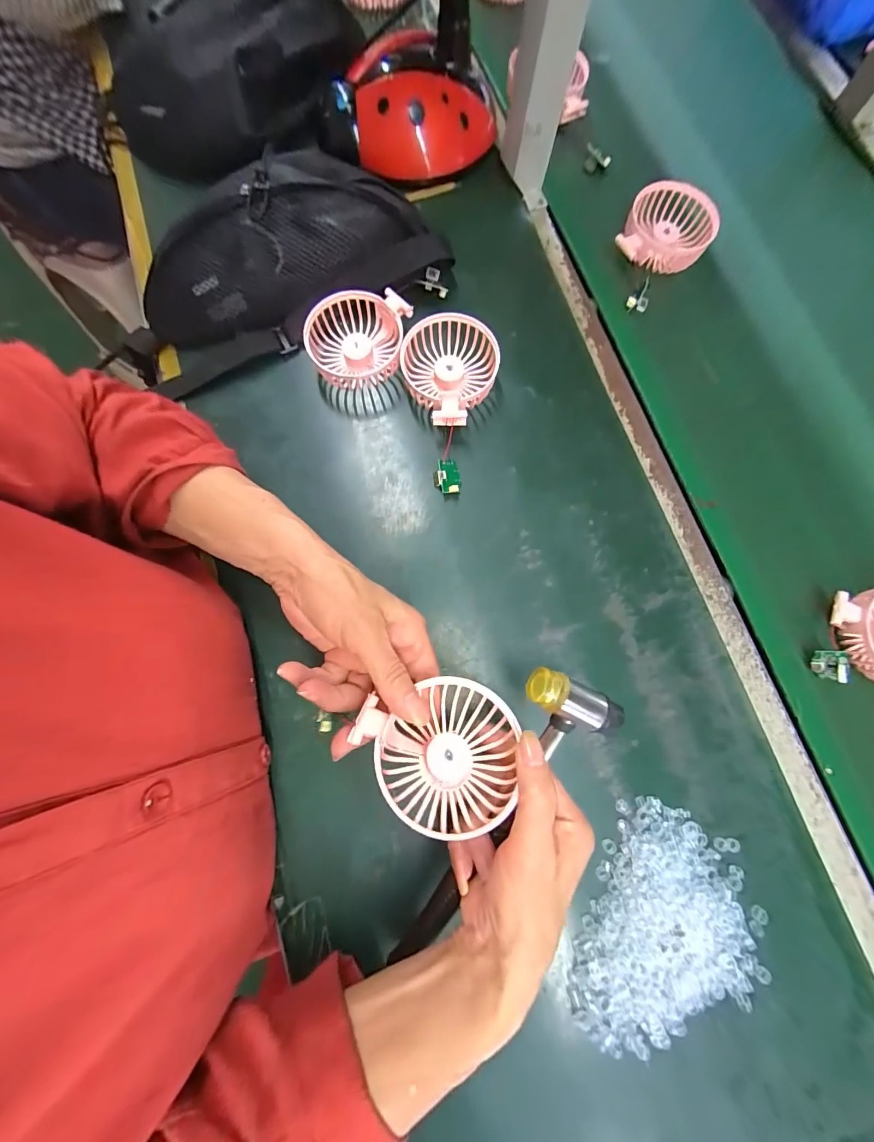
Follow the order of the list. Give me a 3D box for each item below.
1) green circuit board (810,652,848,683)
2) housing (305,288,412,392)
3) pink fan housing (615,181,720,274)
[{"bbox_3d":[0.330,0.080,0.336,0.022,0.012,0.024,-1,98,40],"label":"green circuit board"},{"bbox_3d":[-0.075,-0.220,0.383,0.093,0.037,0.087,6,79,1],"label":"housing"},{"bbox_3d":[0.241,-0.358,0.419,0.089,0.031,0.091,17,79,3],"label":"pink fan housing"}]

